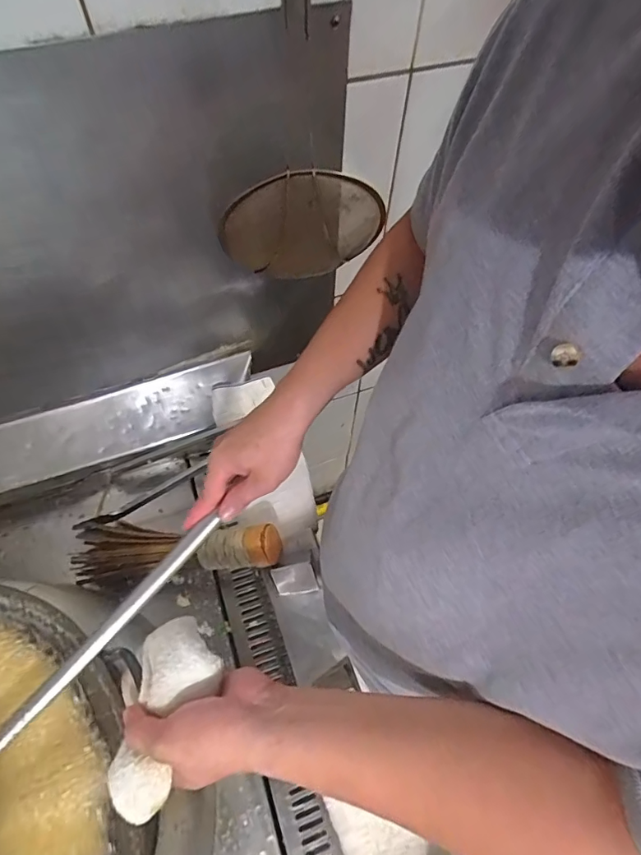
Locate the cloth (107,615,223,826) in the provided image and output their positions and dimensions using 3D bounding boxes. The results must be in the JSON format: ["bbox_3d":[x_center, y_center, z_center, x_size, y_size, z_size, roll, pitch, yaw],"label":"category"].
[{"bbox_3d":[-0.125,0.231,0.382,0.073,0.044,0.140,13,67,6],"label":"cloth"}]

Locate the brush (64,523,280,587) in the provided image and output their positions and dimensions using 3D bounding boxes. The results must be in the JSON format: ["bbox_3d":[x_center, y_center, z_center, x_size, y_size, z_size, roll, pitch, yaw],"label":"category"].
[{"bbox_3d":[-0.199,0.162,0.638,0.308,0.046,0.083,-6,59,17],"label":"brush"}]

